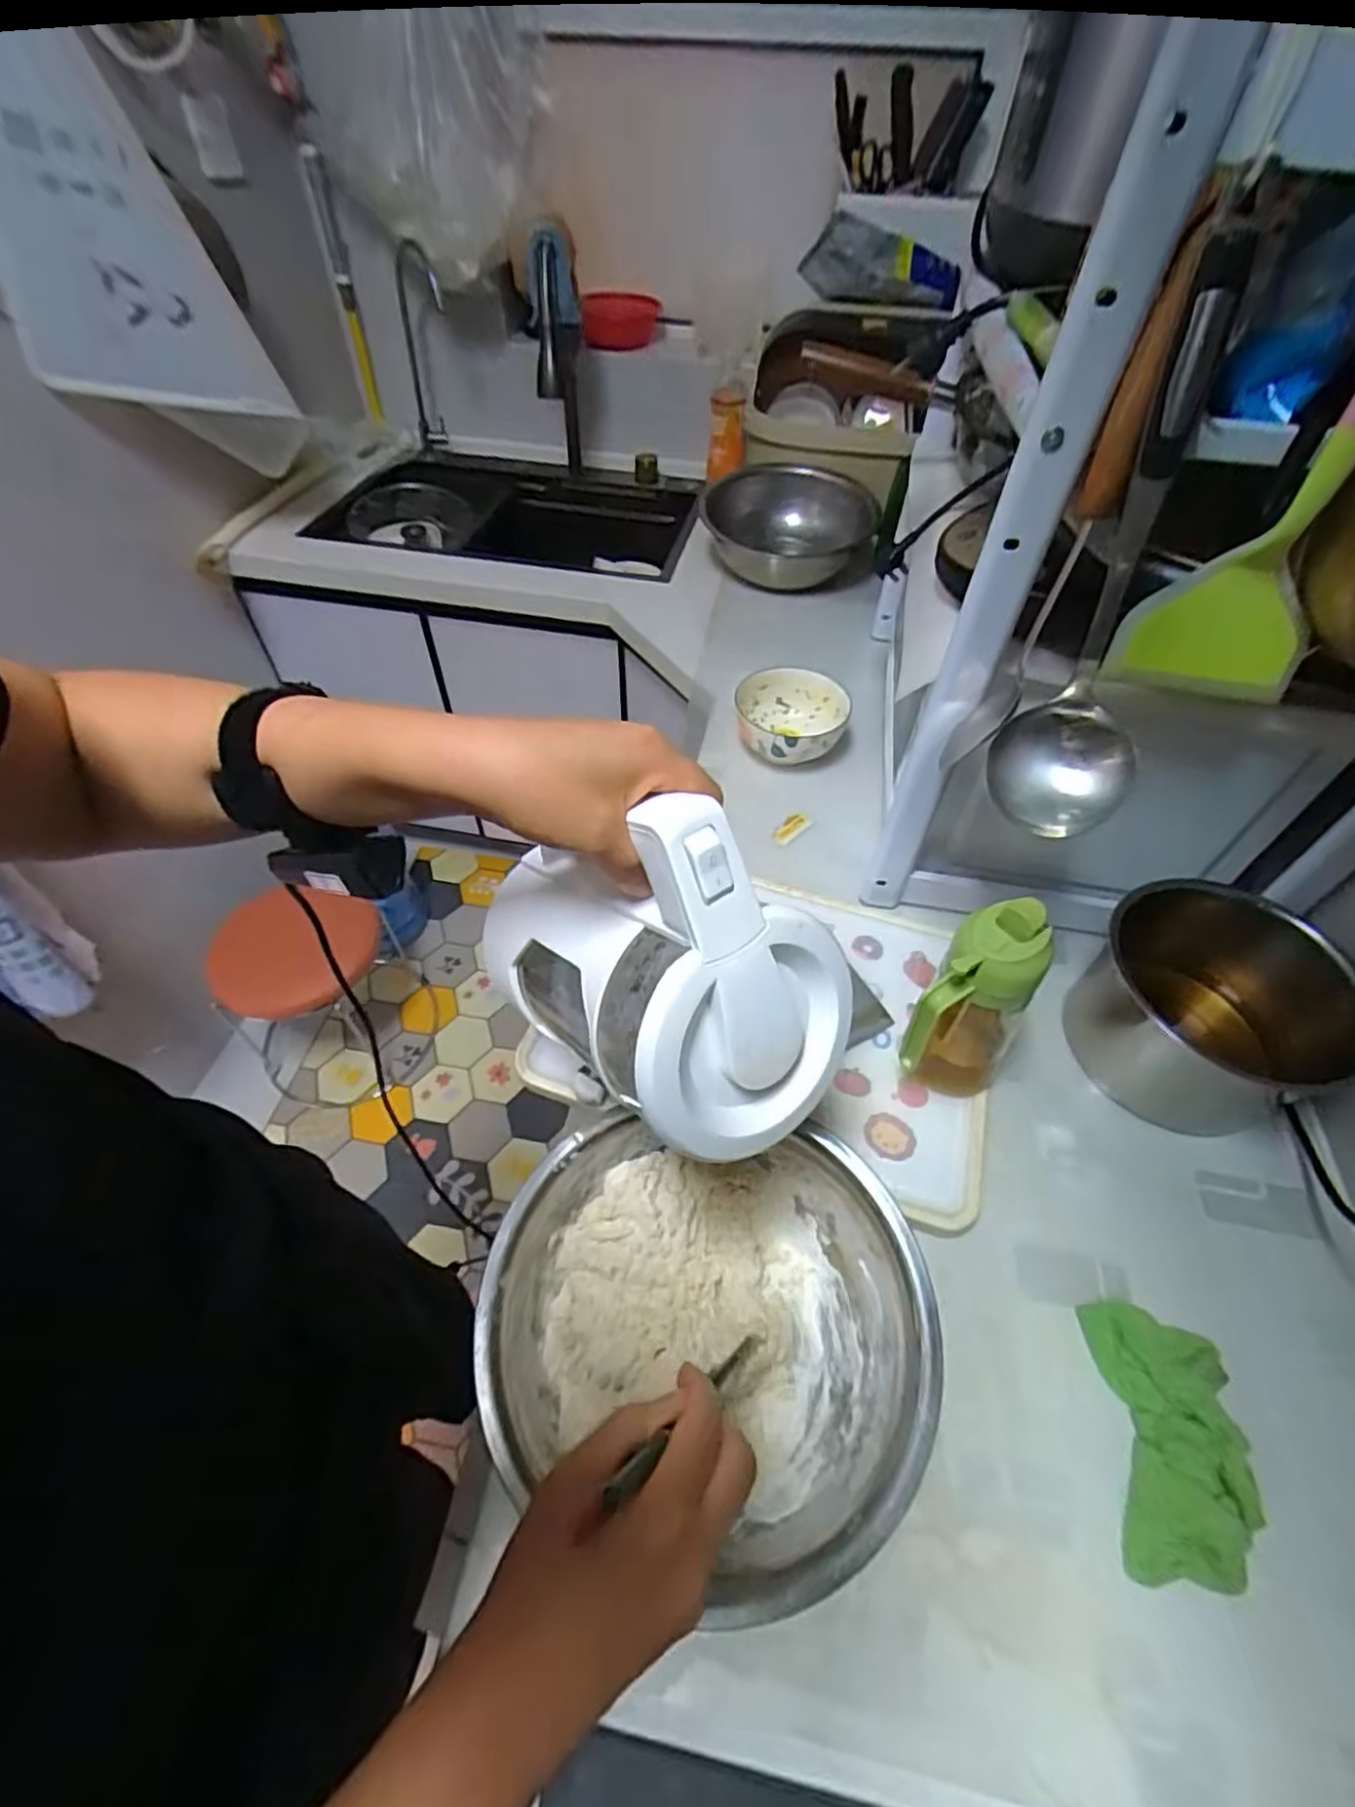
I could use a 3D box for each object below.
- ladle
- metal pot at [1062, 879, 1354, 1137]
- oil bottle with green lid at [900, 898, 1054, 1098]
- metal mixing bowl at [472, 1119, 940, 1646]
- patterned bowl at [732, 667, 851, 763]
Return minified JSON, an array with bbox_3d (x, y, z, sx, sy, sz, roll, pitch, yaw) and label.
[{"bbox_3d":[0.276,-0.186,0.417,0.089,0.298,0.105,22,54,15],"label":"ladle"},{"bbox_3d":[0.441,0.090,0.596,0.147,0.134,0.179,-31,59,-24],"label":"metal pot"},{"bbox_3d":[0.220,0.086,0.532,0.072,0.189,0.075,1,52,-1],"label":"oil bottle with green lid"},{"bbox_3d":[0.016,0.269,0.448,0.255,0.100,0.232,1,52,-1],"label":"metal mixing bowl"},{"bbox_3d":[0.137,-0.217,0.858,0.127,0.066,0.134,1,52,-1],"label":"patterned bowl"}]

